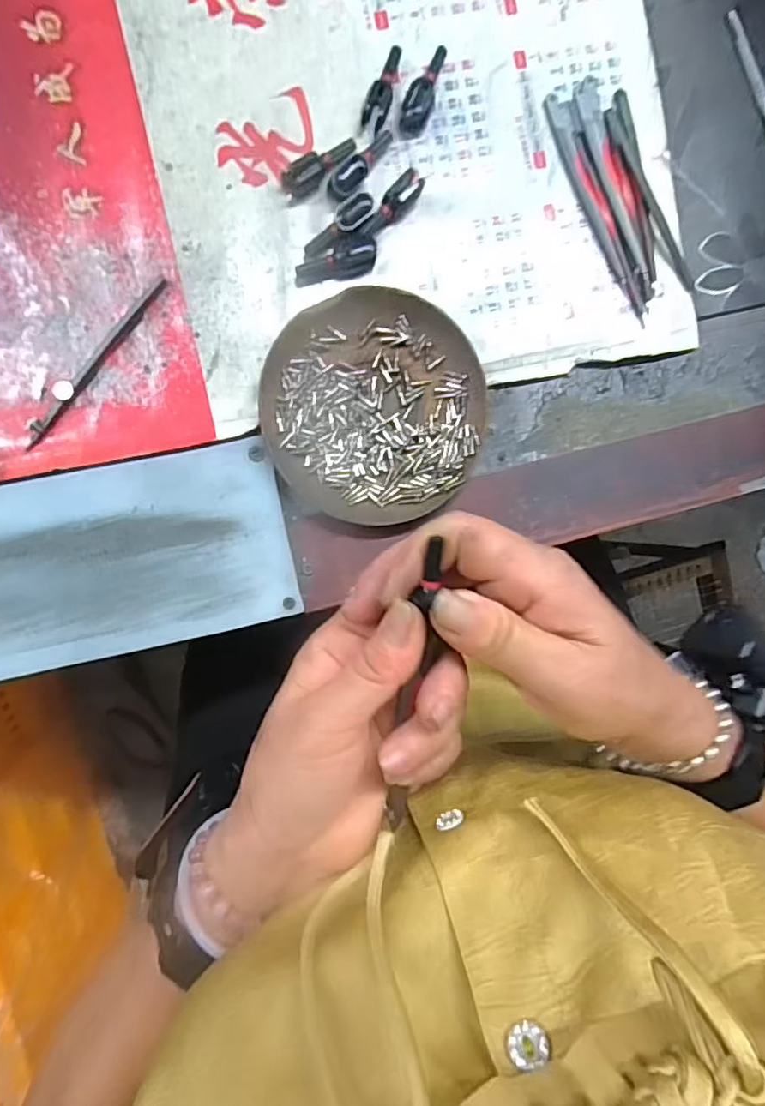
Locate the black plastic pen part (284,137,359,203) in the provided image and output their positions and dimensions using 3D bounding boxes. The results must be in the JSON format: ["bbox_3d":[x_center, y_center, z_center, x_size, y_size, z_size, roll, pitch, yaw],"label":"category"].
[{"bbox_3d":[-0.032,-0.199,0.300,0.044,0.010,0.012,-35,97,-5],"label":"black plastic pen part"}]

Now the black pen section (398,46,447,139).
[{"bbox_3d":[0.020,-0.243,0.306,0.015,0.009,0.046,15,91,-8],"label":"black pen section"}]

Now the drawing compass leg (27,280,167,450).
[{"bbox_3d":[-0.144,-0.096,0.291,0.009,0.007,0.105,39,87,-8],"label":"drawing compass leg"}]

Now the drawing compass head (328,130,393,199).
[{"bbox_3d":[-0.010,-0.202,0.301,0.013,0.011,0.046,40,87,-8],"label":"drawing compass head"}]

